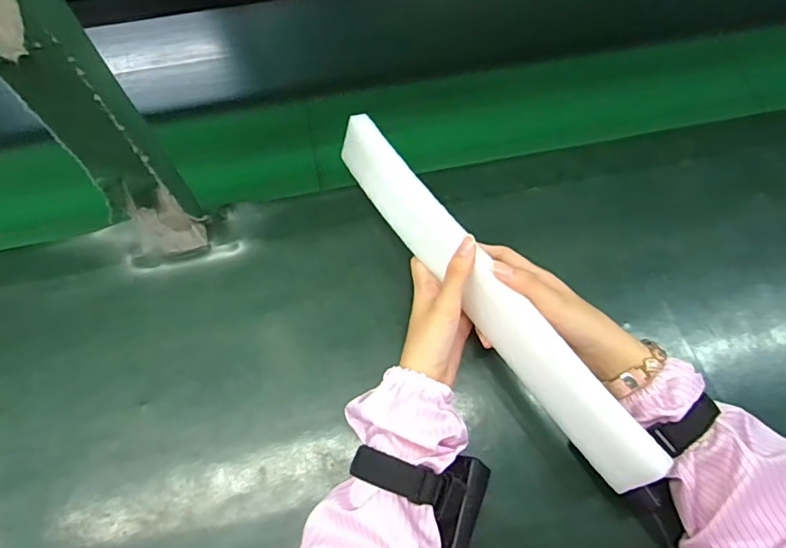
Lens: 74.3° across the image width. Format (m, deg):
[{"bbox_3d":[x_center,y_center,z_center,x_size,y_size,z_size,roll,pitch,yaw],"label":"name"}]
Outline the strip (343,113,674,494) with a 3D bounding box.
[{"bbox_3d":[0.068,0.011,0.428,0.012,0.053,0.369,-18,64,-45],"label":"strip"}]

